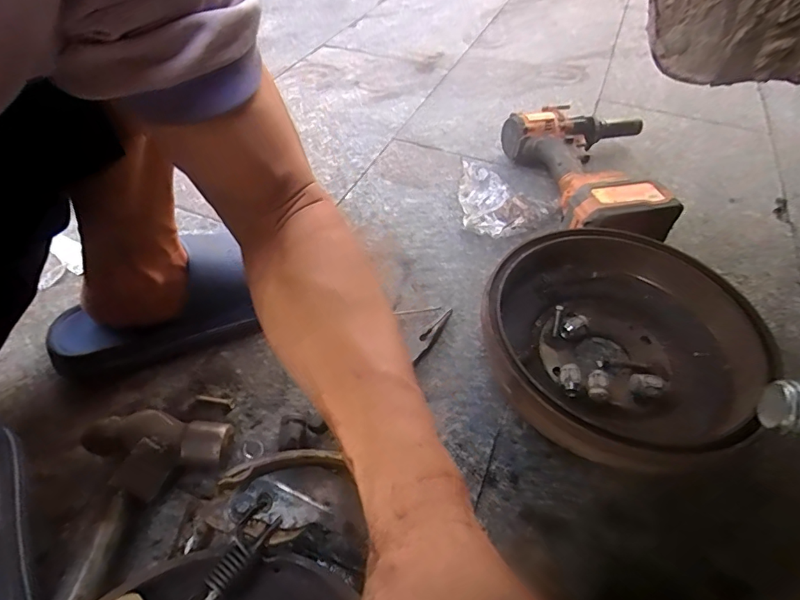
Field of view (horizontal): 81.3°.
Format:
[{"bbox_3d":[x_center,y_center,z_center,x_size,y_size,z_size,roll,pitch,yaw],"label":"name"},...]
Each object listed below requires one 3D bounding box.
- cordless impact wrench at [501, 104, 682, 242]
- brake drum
[{"bbox_3d":[0.302,-0.181,0.664,0.222,0.078,0.297,-9,49,-9],"label":"cordless impact wrench"},{"bbox_3d":[0.220,0.039,0.481,0.257,0.064,0.246,1,49,-1],"label":"brake drum"}]

